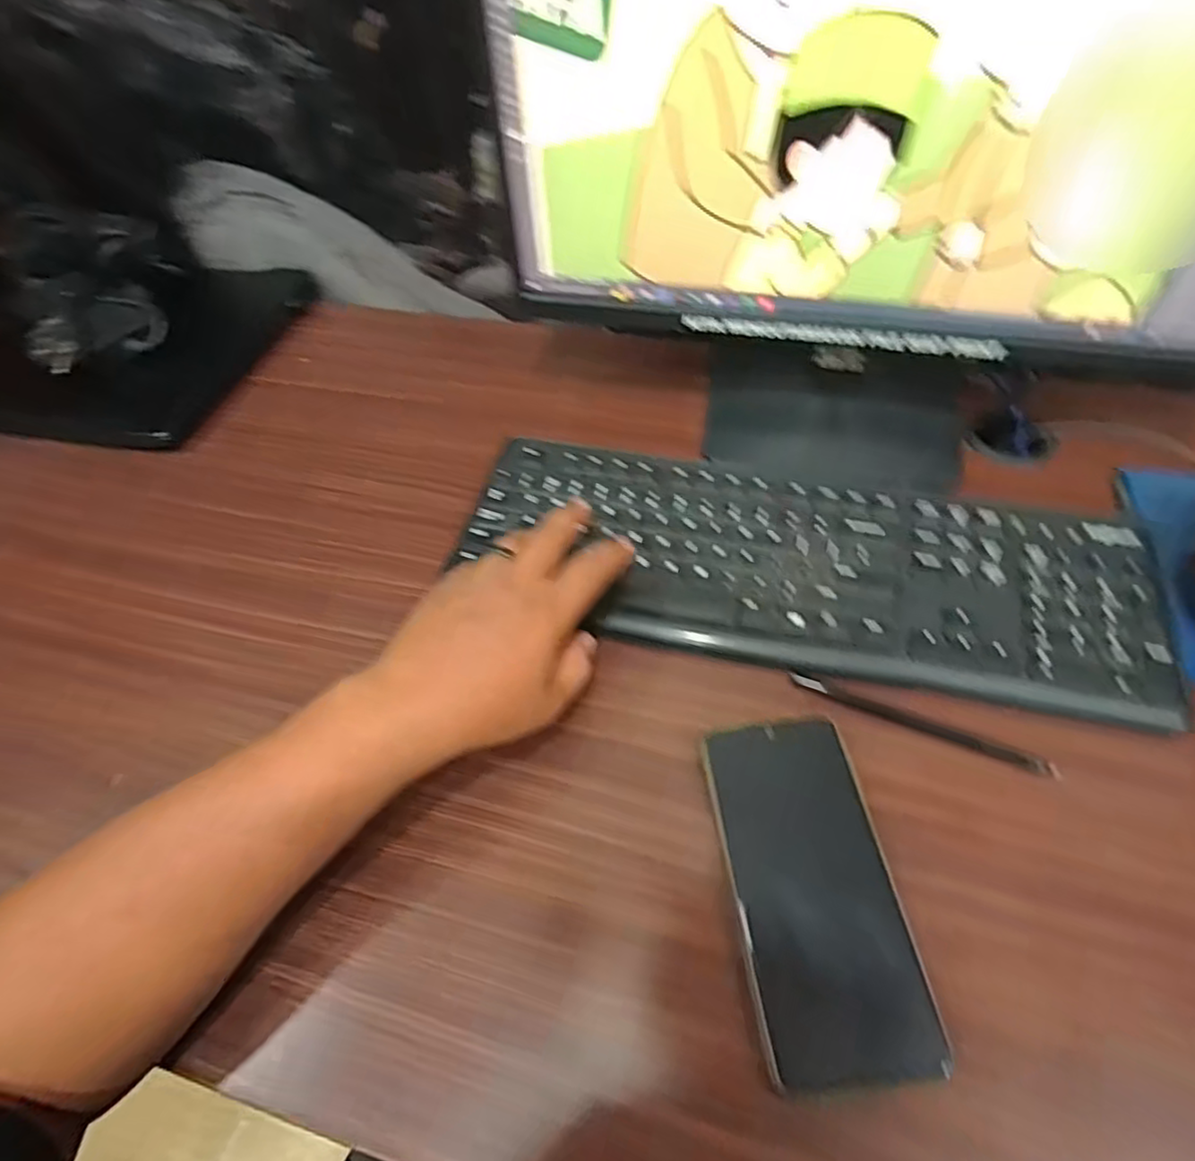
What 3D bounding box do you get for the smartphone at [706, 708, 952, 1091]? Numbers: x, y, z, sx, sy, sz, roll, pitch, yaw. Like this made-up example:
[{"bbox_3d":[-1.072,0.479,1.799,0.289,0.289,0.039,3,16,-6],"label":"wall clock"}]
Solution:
[{"bbox_3d":[0.102,0.145,0.317,0.071,0.012,0.158,-8,54,-1],"label":"smartphone"}]

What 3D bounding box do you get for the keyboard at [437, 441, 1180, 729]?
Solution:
[{"bbox_3d":[0.125,-0.012,0.427,0.422,0.017,0.151,14,57,14],"label":"keyboard"}]

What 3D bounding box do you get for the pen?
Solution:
[{"bbox_3d":[0.182,0.081,0.372,0.140,0.008,0.009,19,58,17],"label":"pen"}]

